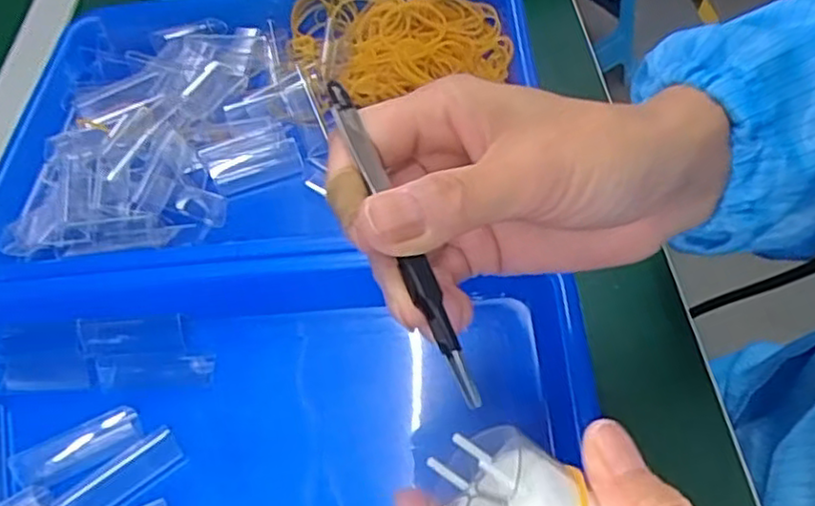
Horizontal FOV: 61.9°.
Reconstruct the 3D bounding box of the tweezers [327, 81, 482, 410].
[{"bbox_3d":[-0.003,-0.008,0.209,0.008,0.007,0.116,-19,66,-12],"label":"tweezers"}]

